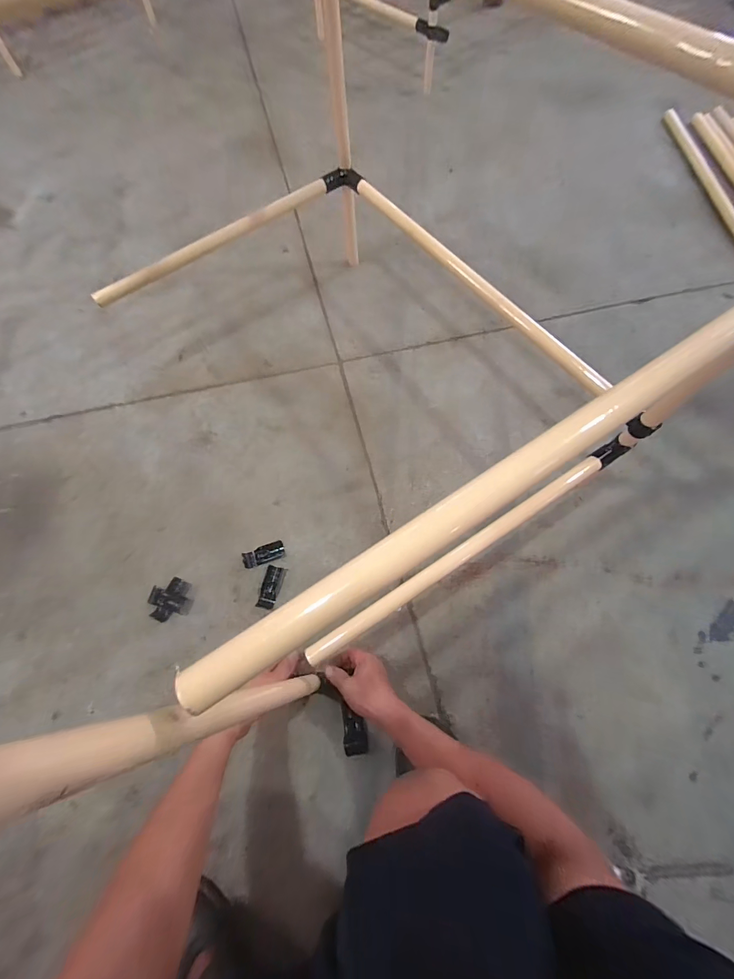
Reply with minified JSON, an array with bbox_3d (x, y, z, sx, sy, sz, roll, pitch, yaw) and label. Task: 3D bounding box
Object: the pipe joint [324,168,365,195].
[{"bbox_3d":[-0.054,-0.705,0.848,0.090,0.039,0.050,16,69,8],"label":"pipe joint"}]

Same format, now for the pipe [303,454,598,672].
[{"bbox_3d":[0.148,0.100,0.572,0.551,0.028,0.027,-32,72,-7],"label":"pipe"}]

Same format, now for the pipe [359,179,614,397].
[{"bbox_3d":[0.193,-0.413,0.713,0.030,0.030,0.667,-36,71,-13],"label":"pipe"}]

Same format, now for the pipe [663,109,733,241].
[{"bbox_3d":[1.073,-0.967,1.158,0.029,0.029,0.800,1,68,0],"label":"pipe"}]

